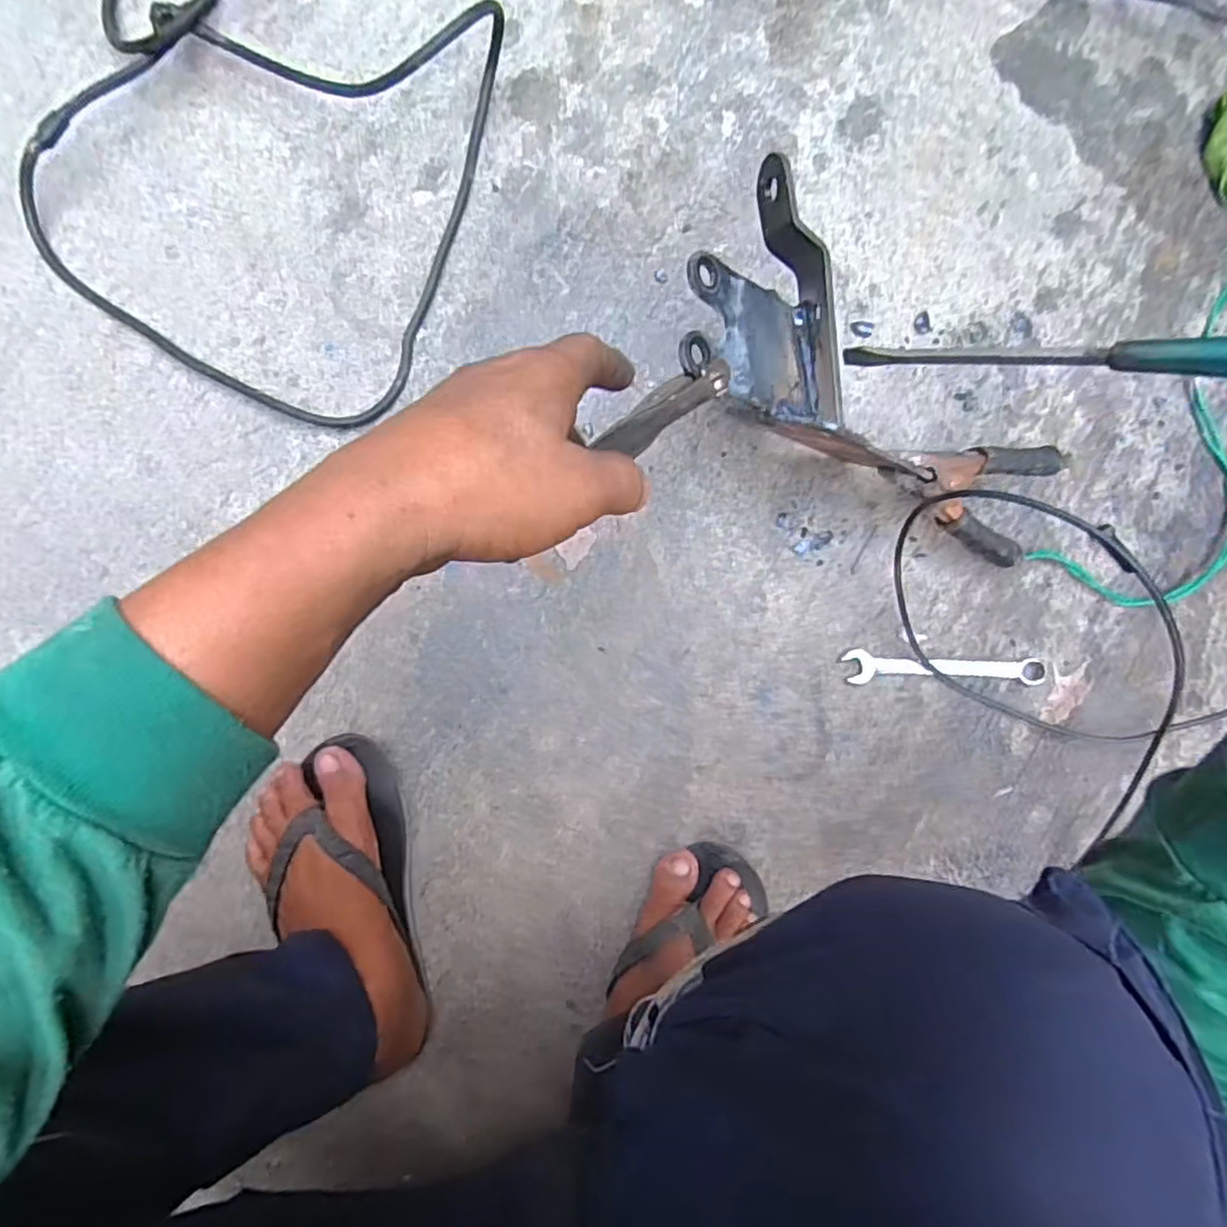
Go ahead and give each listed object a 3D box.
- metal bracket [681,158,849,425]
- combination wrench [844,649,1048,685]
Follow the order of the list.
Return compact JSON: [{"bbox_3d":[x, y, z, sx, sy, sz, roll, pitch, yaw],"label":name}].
[{"bbox_3d":[0.100,-0.208,0.441,0.126,0.050,0.152,4,86,-33],"label":"metal bracket"},{"bbox_3d":[0.266,0.044,0.542,0.160,0.012,0.025,1,85,0],"label":"combination wrench"}]

